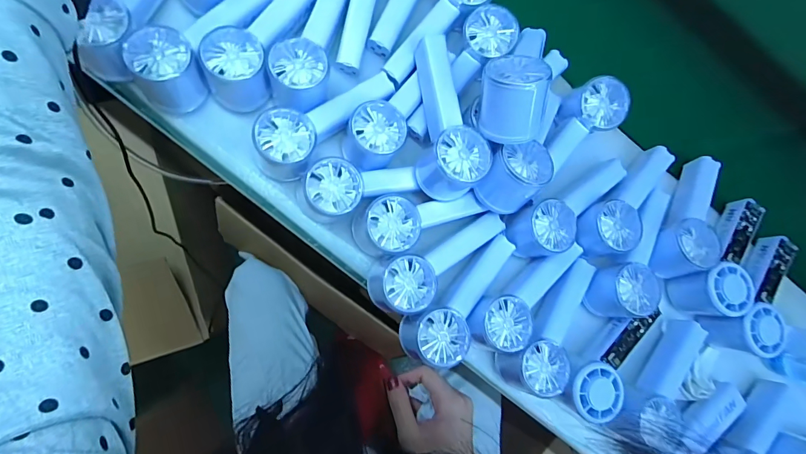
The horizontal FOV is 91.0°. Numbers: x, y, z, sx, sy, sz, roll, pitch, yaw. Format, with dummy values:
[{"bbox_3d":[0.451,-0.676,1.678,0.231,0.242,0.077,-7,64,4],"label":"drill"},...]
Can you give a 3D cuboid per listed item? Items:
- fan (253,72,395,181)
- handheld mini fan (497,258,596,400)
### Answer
[{"bbox_3d":[-0.080,-0.109,0.395,0.154,0.050,0.059,-44,94,-9],"label":"fan"},{"bbox_3d":[0.152,0.100,0.418,0.062,0.050,0.150,24,83,-7],"label":"handheld mini fan"}]

